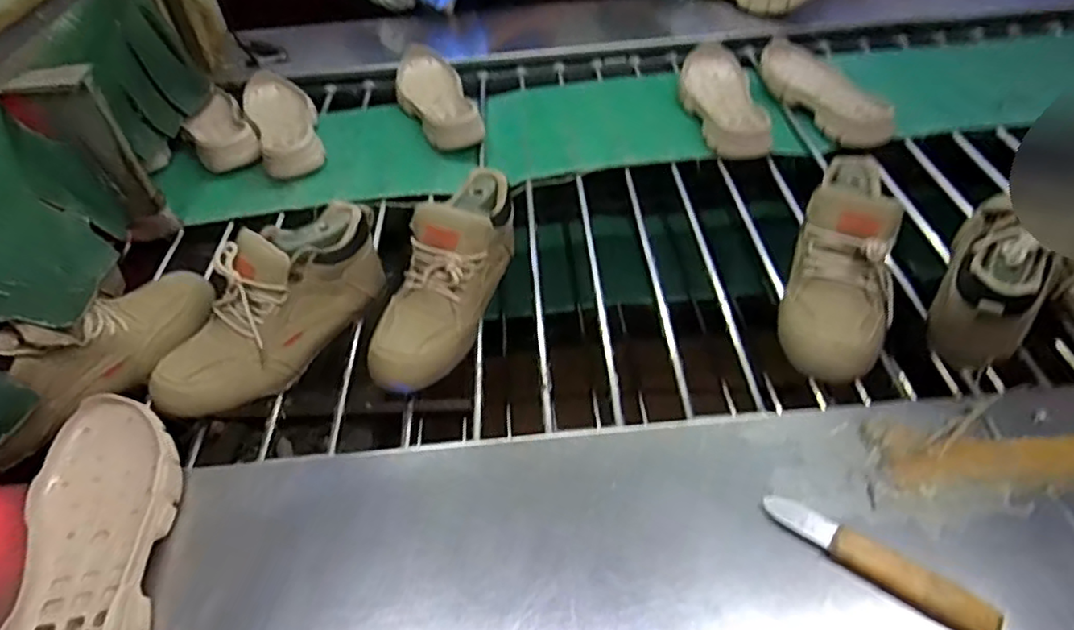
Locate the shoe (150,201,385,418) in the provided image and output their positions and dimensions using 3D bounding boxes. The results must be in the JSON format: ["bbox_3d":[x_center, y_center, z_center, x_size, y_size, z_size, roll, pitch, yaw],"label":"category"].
[{"bbox_3d":[-0.276,-0.007,0.666,0.090,0.131,0.281,27,66,29],"label":"shoe"}]

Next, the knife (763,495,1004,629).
[{"bbox_3d":[0.247,0.178,0.463,0.160,0.018,0.028,29,56,28],"label":"knife"}]

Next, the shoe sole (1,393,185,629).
[{"bbox_3d":[-0.346,0.182,0.490,0.104,0.038,0.289,-15,48,-9],"label":"shoe sole"}]

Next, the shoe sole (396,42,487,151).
[{"bbox_3d":[-0.174,-0.371,1.063,0.115,0.039,0.288,-17,48,-11],"label":"shoe sole"}]

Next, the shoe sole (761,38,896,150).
[{"bbox_3d":[0.452,-0.358,0.996,0.117,0.041,0.291,-17,48,-11],"label":"shoe sole"}]

